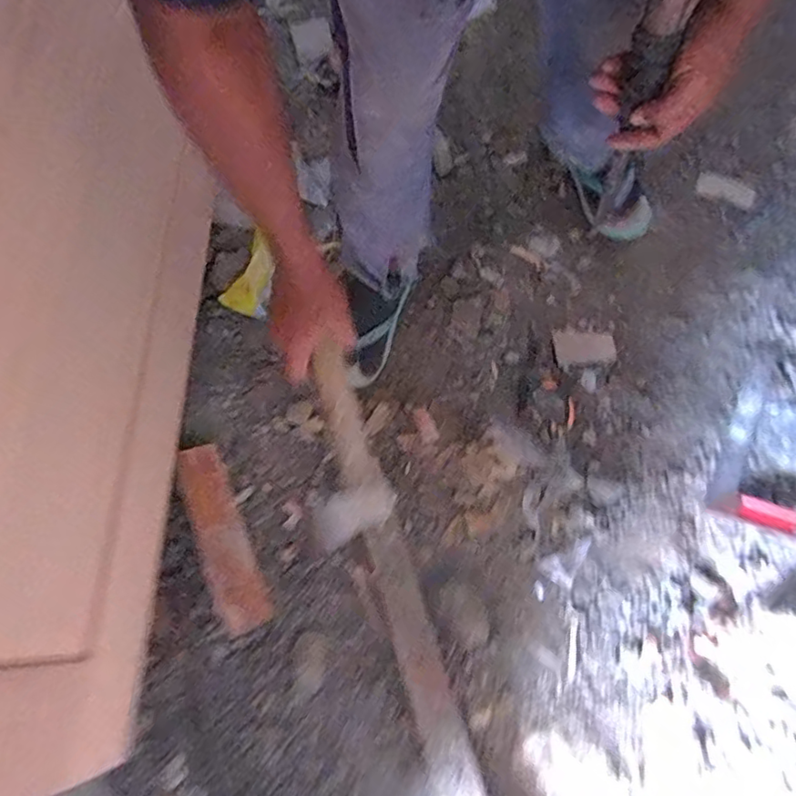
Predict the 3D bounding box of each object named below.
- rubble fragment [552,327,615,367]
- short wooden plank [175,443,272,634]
[{"bbox_3d":[0.330,-0.091,1.025,0.107,0.008,0.068,-3,75,-4],"label":"rubble fragment"},{"bbox_3d":[-0.271,0.211,0.882,0.074,0.018,0.279,-19,80,-19],"label":"short wooden plank"}]

